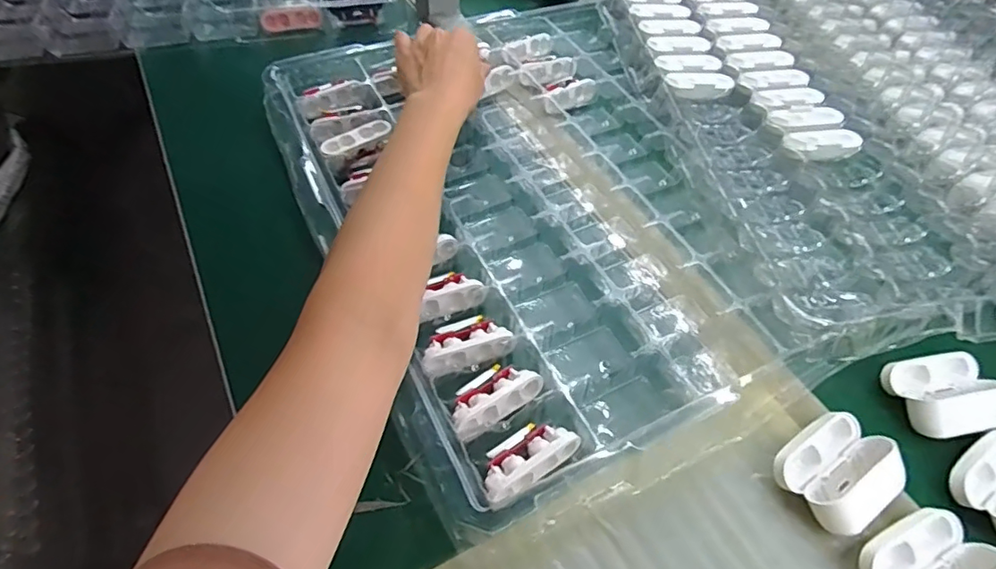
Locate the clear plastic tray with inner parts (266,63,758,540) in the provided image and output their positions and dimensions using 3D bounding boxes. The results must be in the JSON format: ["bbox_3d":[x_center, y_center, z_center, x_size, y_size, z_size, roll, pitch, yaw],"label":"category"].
[{"bbox_3d":[-0.007,-0.074,0.438,0.264,0.042,0.453,-22,59,-17],"label":"clear plastic tray with inner parts"}]

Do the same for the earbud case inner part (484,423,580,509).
[{"bbox_3d":[0.016,0.101,0.316,0.061,0.017,0.030,-30,62,-22],"label":"earbud case inner part"}]

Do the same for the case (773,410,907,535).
[{"bbox_3d":[0.199,0.109,0.316,0.064,0.024,0.055,-23,59,-18],"label":"case"}]

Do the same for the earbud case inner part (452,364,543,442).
[{"bbox_3d":[-0.005,0.069,0.337,0.060,0.017,0.030,-31,62,-22],"label":"earbud case inner part"}]

